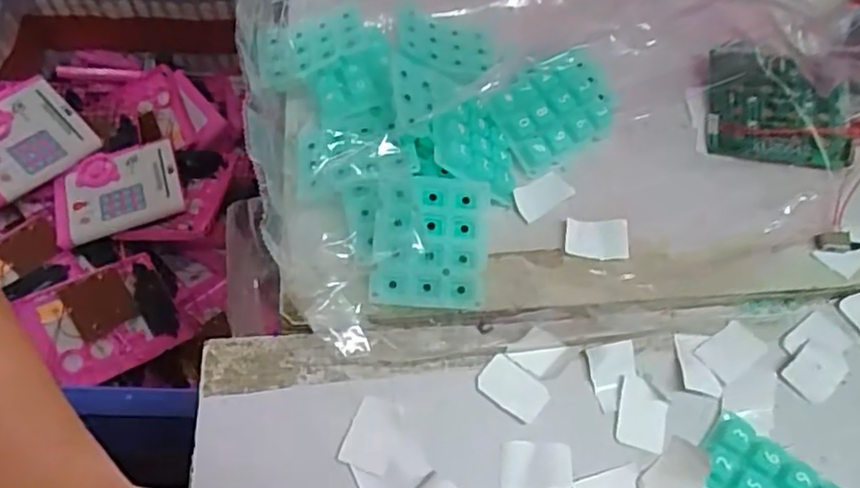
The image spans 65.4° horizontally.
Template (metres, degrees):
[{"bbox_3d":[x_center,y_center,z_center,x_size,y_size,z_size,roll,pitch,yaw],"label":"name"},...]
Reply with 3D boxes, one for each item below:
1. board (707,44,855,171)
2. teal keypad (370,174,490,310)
[{"bbox_3d":[0.189,-0.077,0.363,0.071,0.013,0.069,11,59,5],"label":"board"},{"bbox_3d":[0.001,-0.002,0.300,0.050,0.008,0.059,4,74,-1],"label":"teal keypad"}]

